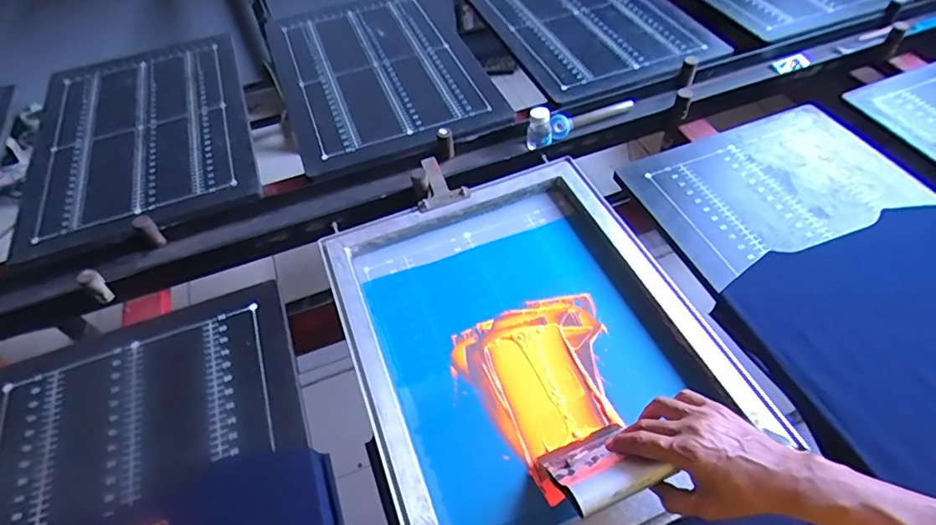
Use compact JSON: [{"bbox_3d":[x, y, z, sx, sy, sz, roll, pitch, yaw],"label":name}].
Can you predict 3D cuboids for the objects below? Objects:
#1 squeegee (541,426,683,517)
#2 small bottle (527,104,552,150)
[{"bbox_3d":[0.127,0.197,0.514,0.094,0.130,0.021,-22,91,-6],"label":"squeegee"},{"bbox_3d":[0.121,-0.226,0.868,0.044,0.060,0.041,5,54,8],"label":"small bottle"}]

